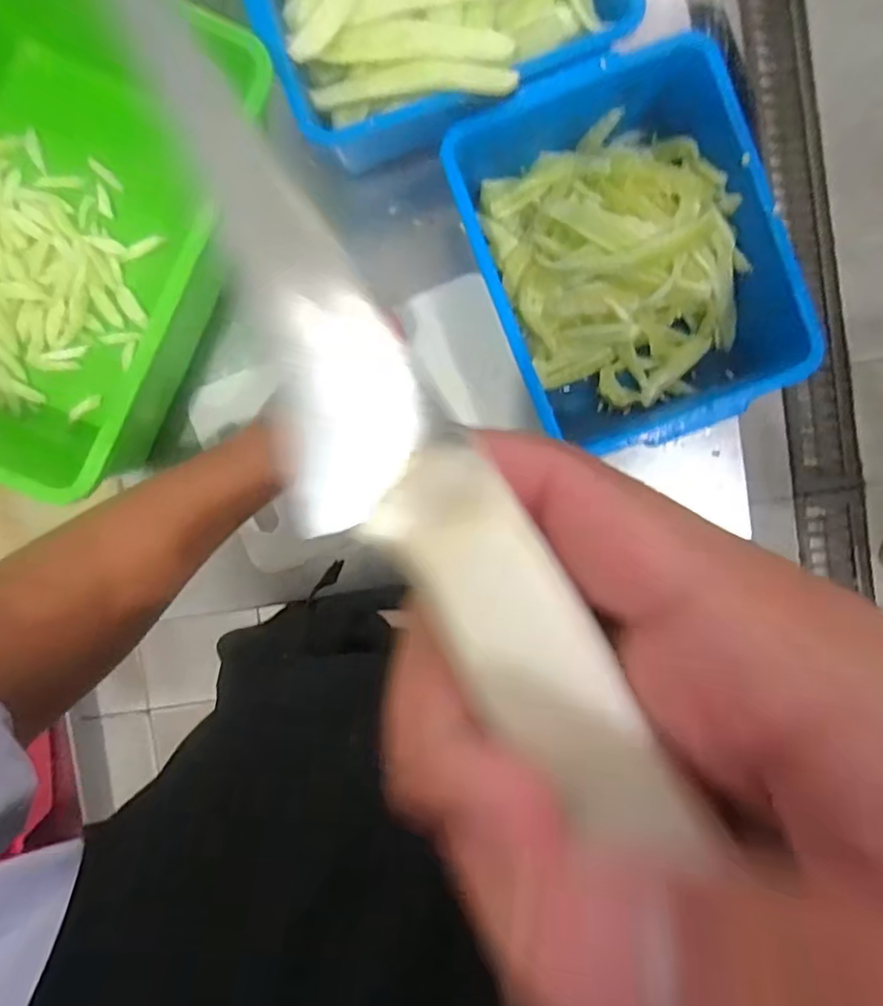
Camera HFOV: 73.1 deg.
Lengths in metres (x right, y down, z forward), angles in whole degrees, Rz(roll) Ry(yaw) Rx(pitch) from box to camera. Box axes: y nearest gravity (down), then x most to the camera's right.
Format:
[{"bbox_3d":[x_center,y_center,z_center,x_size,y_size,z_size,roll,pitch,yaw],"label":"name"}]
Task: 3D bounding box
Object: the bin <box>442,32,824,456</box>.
[{"bbox_3d":[0.159,-0.209,0.531,0.222,0.100,0.299,-21,92,2],"label":"bin"}]

